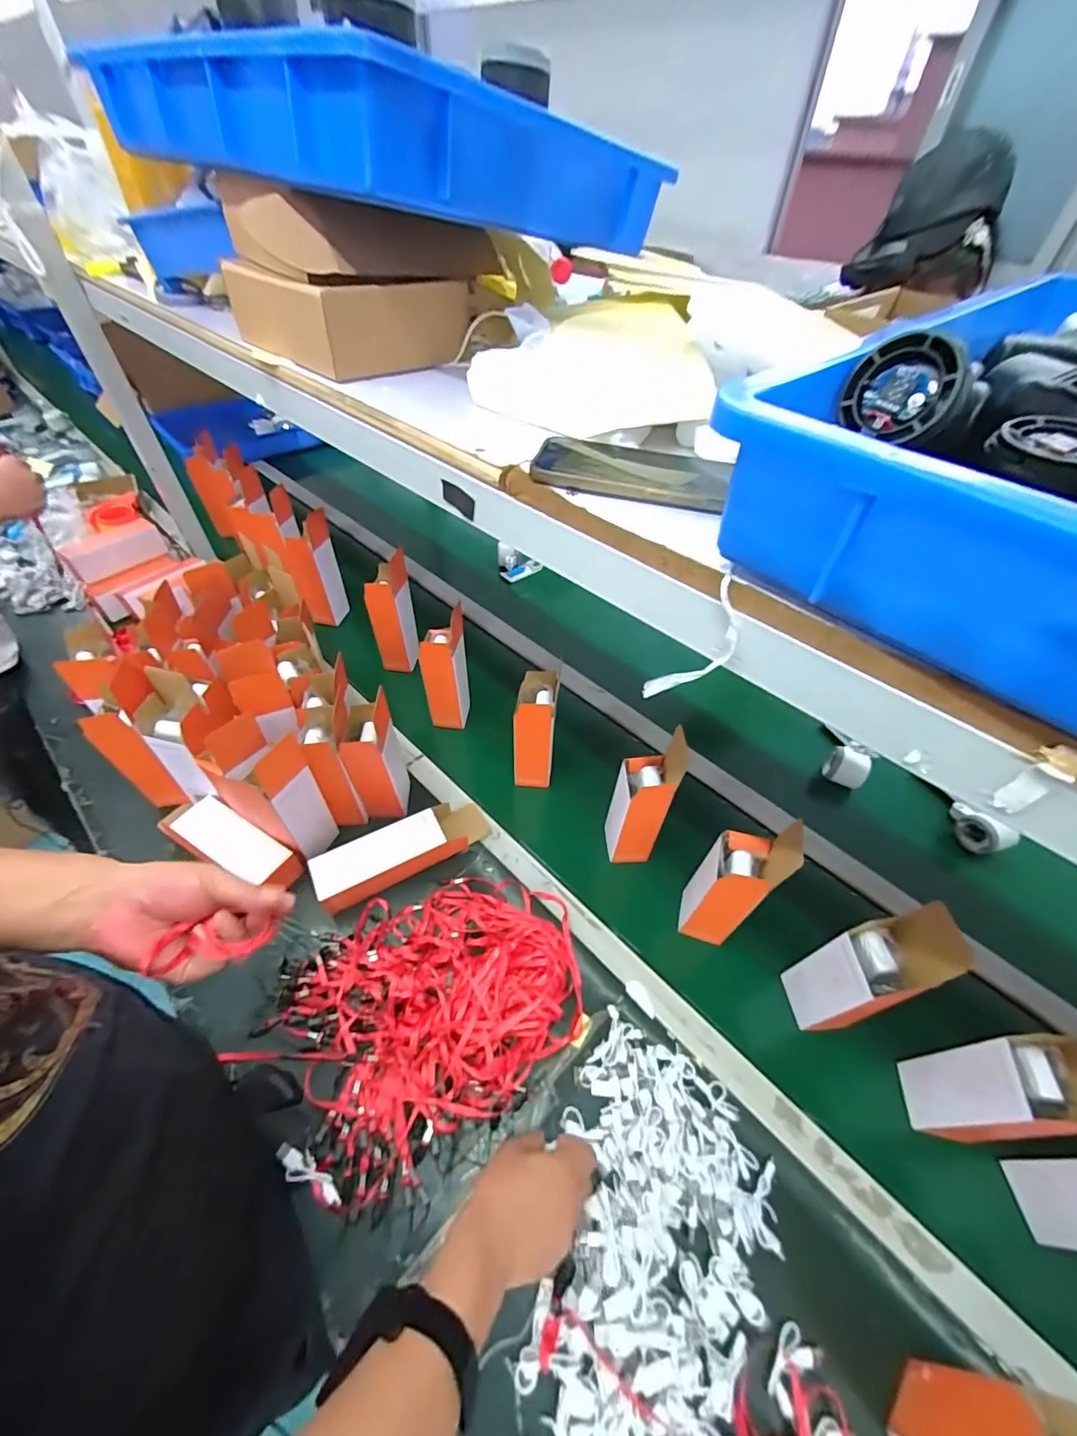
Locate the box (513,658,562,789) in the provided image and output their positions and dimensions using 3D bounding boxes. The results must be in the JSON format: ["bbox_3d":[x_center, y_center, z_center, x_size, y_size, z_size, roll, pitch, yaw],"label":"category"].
[{"bbox_3d":[-0.002,0.023,0.787,0.064,0.190,0.088,7,49,5],"label":"box"}]

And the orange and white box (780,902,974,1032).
[{"bbox_3d":[0.350,0.274,0.543,0.081,0.213,0.078,-10,50,-10],"label":"orange and white box"}]

